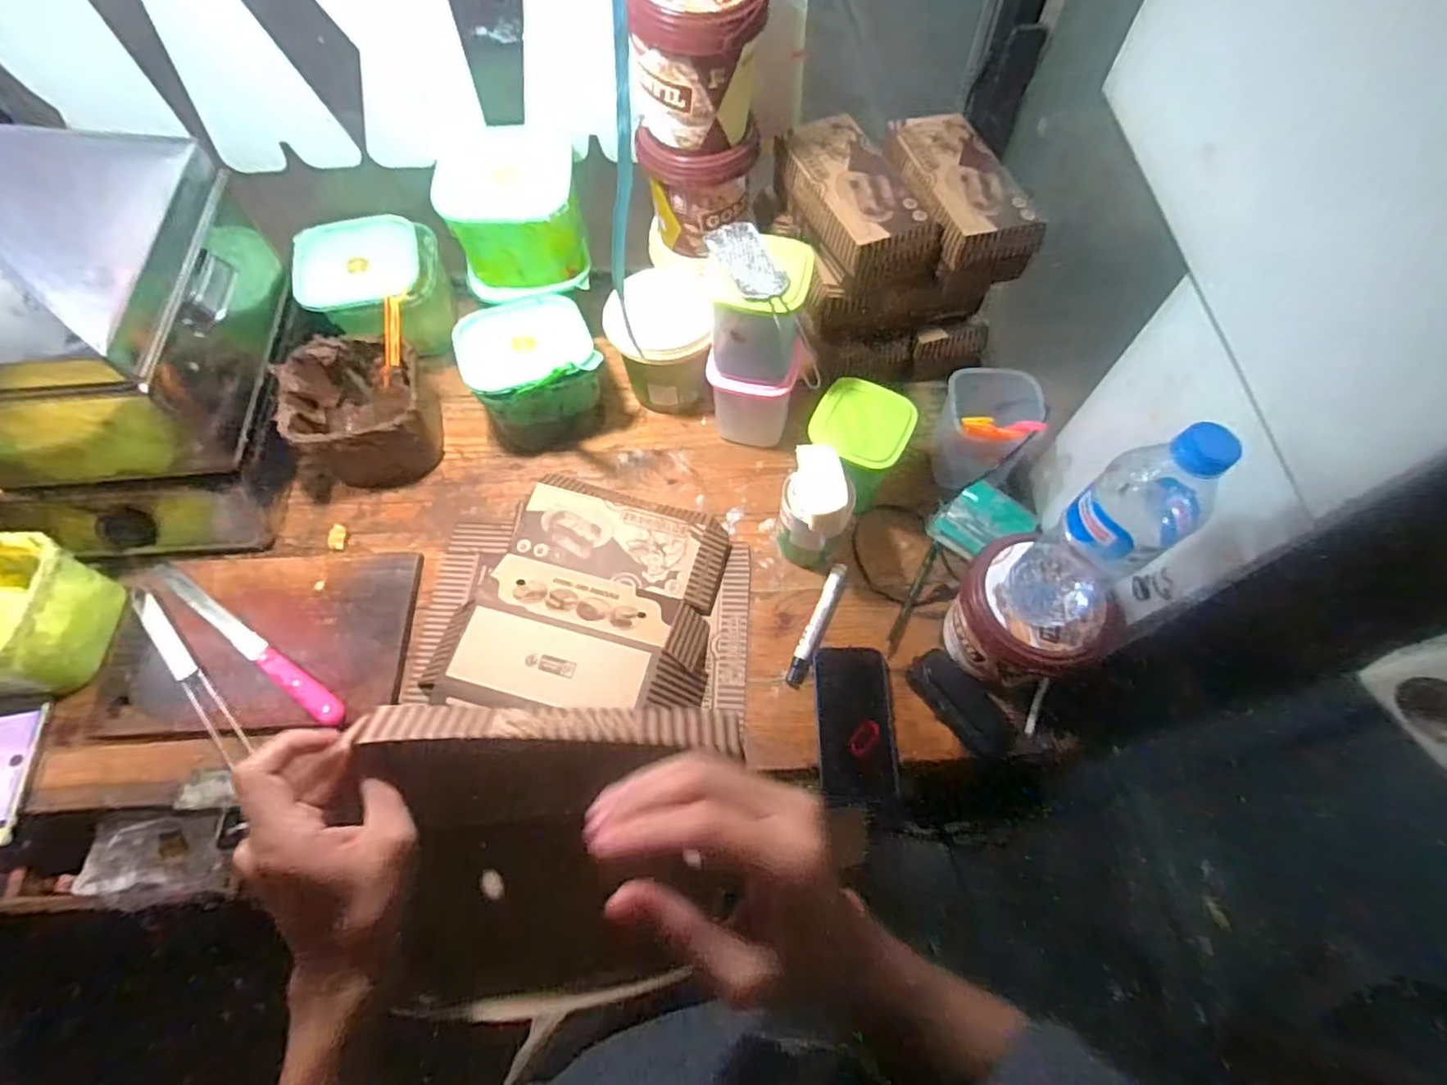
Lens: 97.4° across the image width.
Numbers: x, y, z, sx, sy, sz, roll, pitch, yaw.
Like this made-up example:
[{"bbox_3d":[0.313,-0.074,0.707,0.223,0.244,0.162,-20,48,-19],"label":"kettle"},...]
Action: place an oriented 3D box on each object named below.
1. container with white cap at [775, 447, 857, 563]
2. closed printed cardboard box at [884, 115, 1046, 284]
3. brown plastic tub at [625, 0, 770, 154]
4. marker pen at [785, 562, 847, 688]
[{"bbox_3d":[0.095,-0.035,0.673,0.069,0.130,0.088,10,65,4],"label":"container with white cap"},{"bbox_3d":[0.252,-0.387,0.709,0.106,0.068,0.216,-11,65,-7],"label":"closed printed cardboard box"},{"bbox_3d":[-0.025,-0.466,0.616,0.125,0.140,0.115,6,64,1],"label":"brown plastic tub"},{"bbox_3d":[0.101,0.085,0.682,0.019,0.017,0.146,23,66,9],"label":"marker pen"}]

